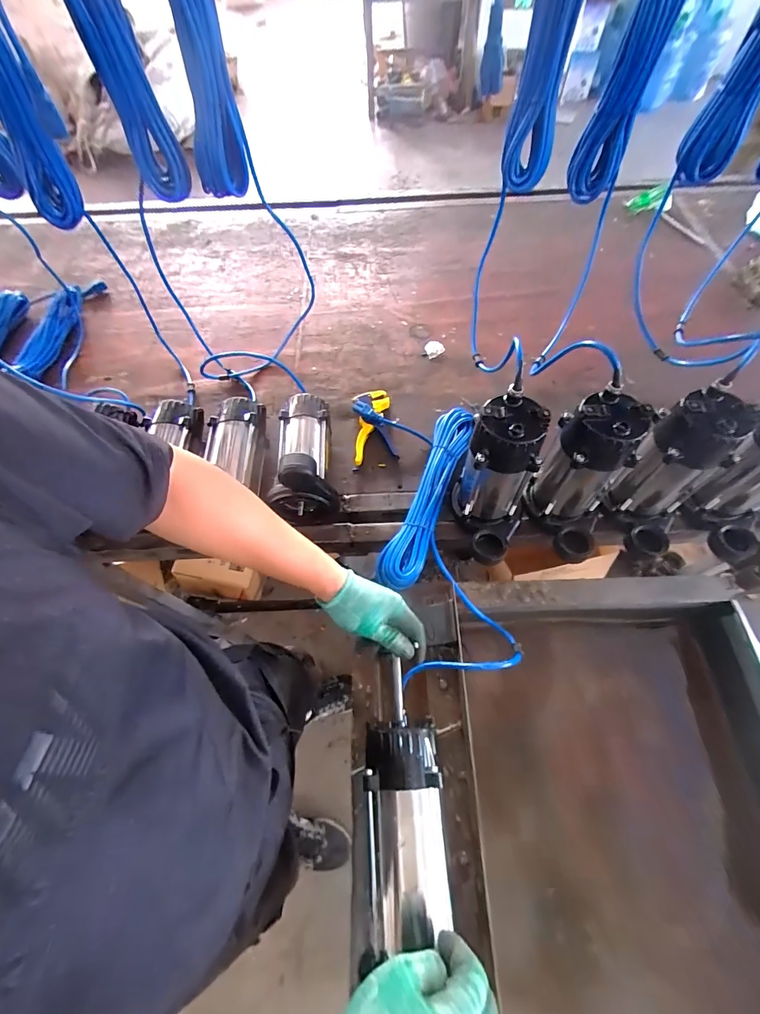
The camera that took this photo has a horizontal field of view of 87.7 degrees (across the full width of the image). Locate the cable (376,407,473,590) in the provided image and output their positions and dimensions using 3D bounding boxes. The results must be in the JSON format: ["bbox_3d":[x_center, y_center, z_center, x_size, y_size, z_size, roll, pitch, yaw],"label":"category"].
[{"bbox_3d":[0.087,-0.026,0.688,0.066,0.035,0.355,19,64,12],"label":"cable"}]

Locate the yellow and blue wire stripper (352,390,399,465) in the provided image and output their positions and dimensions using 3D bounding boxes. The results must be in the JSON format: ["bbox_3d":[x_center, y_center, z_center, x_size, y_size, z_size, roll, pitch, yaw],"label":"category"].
[{"bbox_3d":[-0.014,-0.161,0.792,0.078,0.032,0.172,-5,62,-1],"label":"yellow and blue wire stripper"}]

